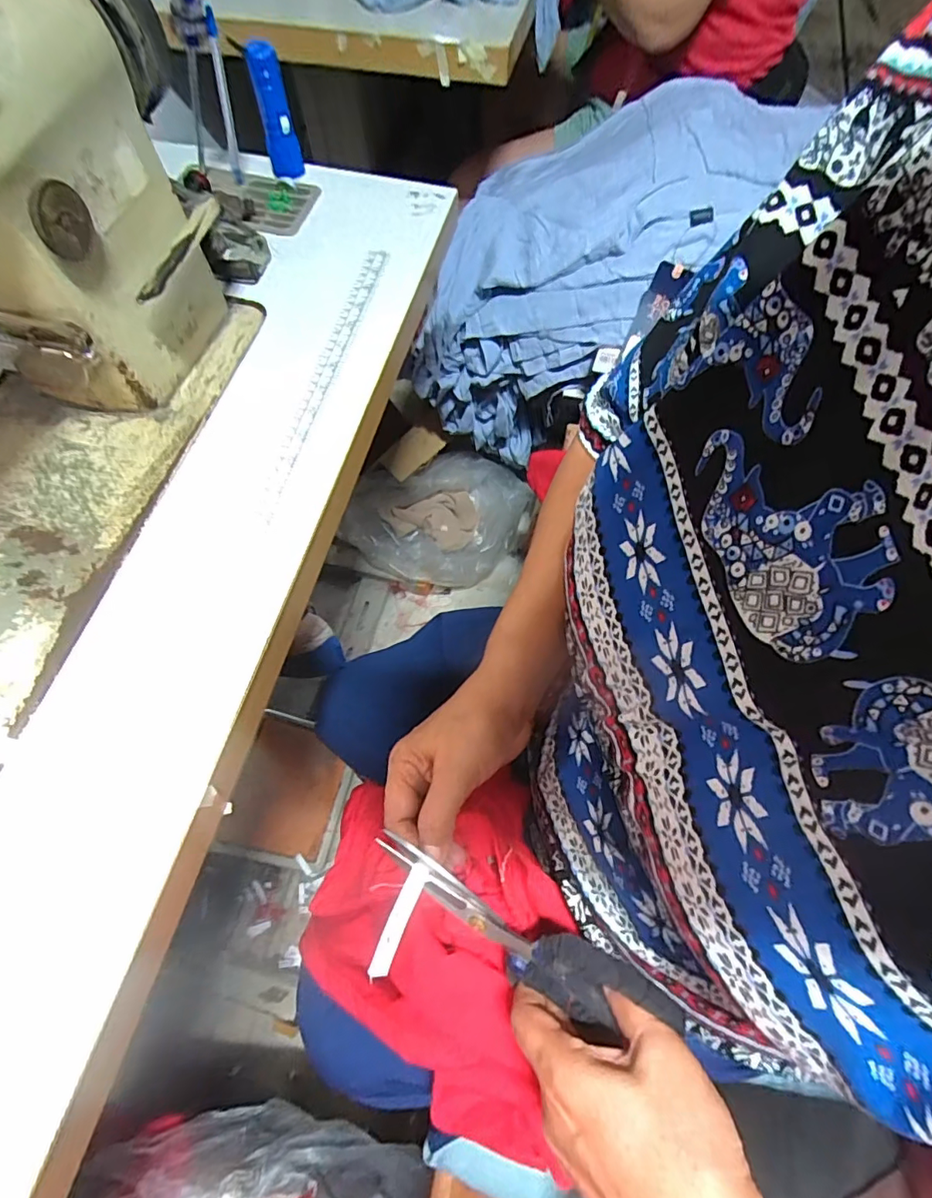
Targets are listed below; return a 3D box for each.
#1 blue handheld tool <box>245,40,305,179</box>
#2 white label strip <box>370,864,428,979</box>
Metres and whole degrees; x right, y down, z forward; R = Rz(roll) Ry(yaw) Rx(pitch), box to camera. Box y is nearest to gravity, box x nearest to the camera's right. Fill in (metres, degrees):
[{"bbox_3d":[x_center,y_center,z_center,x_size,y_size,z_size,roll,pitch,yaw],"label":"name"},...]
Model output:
[{"bbox_3d":[-0.179,-0.457,0.481,0.030,0.095,0.025,-14,67,-8],"label":"blue handheld tool"},{"bbox_3d":[-0.038,0.180,0.290,0.011,0.004,0.060,23,75,8],"label":"white label strip"}]

